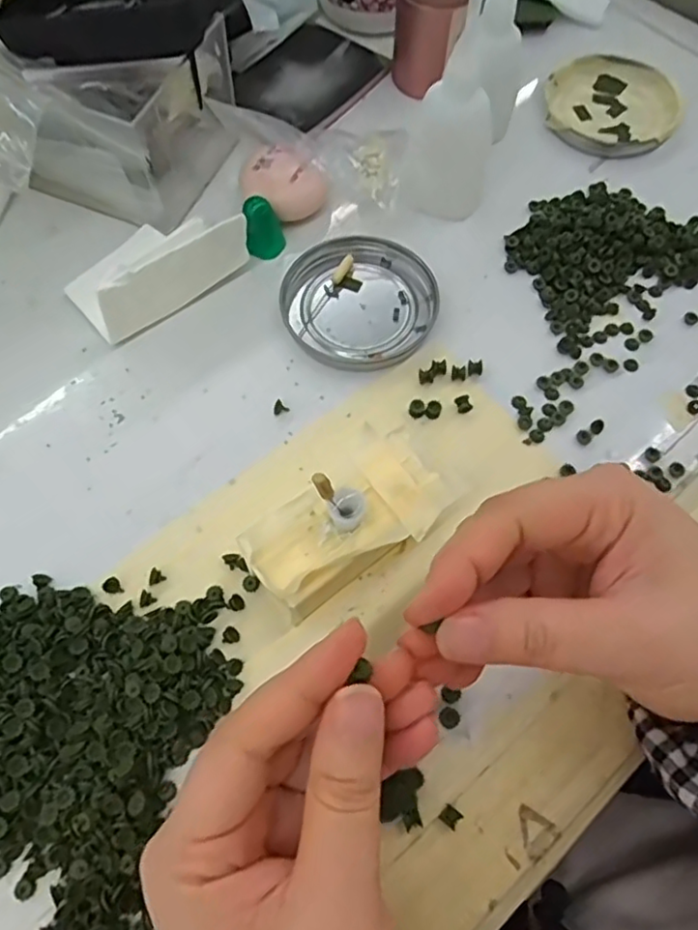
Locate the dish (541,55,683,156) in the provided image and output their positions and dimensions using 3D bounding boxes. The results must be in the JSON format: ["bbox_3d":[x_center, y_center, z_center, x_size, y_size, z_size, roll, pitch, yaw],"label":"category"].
[{"bbox_3d":[0.160,-0.221,0.383,0.078,0.008,0.077,41,72,15],"label":"dish"}]

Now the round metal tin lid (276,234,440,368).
[{"bbox_3d":[0.005,-0.086,0.325,0.079,0.007,0.075,0,67,0],"label":"round metal tin lid"}]

